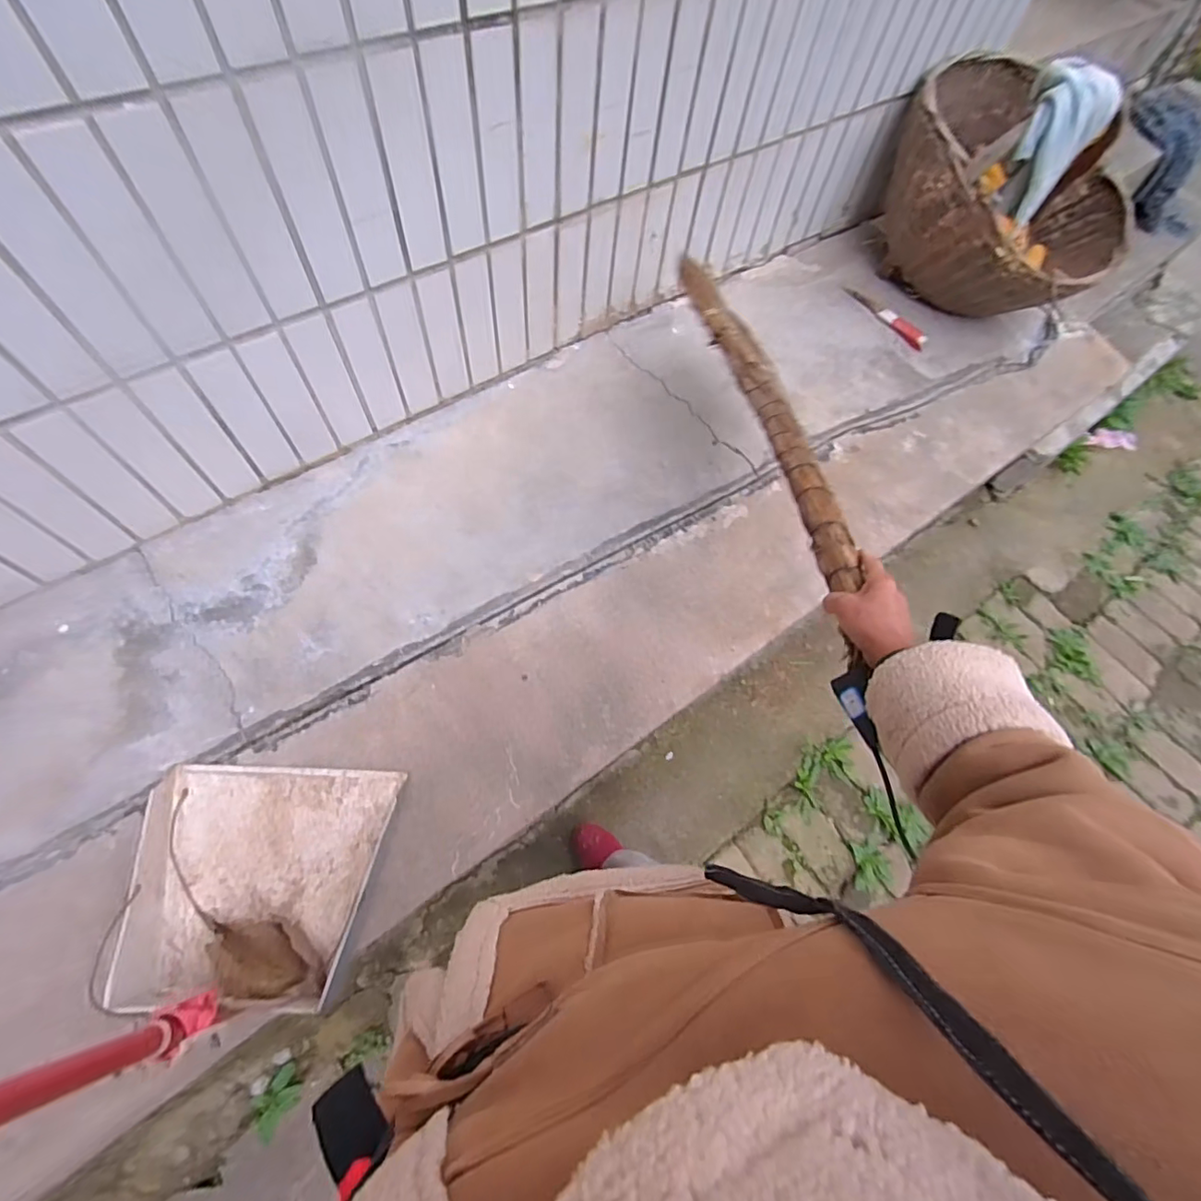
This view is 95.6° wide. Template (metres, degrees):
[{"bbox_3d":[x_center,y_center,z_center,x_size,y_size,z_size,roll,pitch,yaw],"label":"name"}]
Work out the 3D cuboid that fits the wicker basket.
[{"bbox_3d":[0.828,-0.819,1.155,0.499,0.303,0.402,37,69,13],"label":"wicker basket"}]

